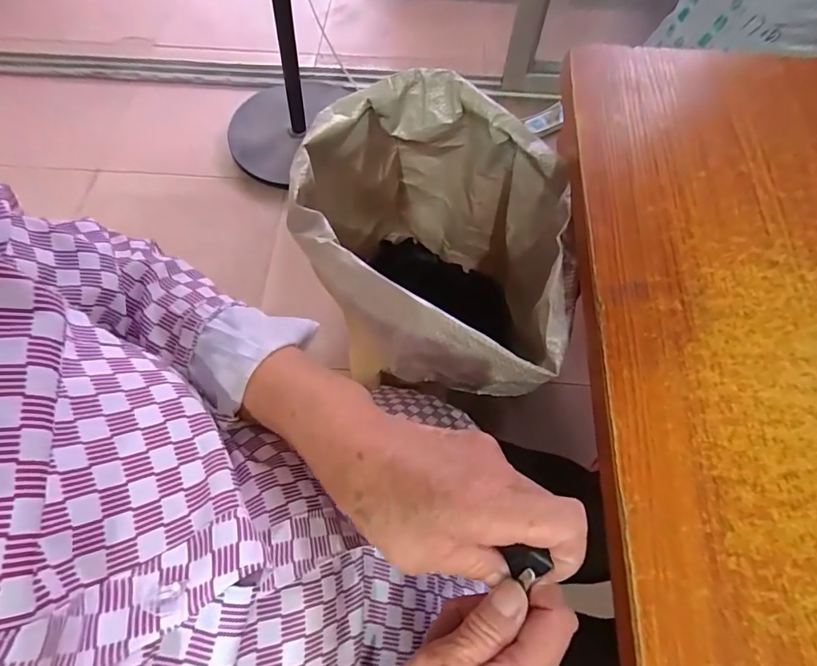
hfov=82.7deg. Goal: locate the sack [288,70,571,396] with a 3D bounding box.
[{"bbox_3d":[0.044,-0.074,0.668,0.304,0.431,0.387,6,65,10],"label":"sack"}]

